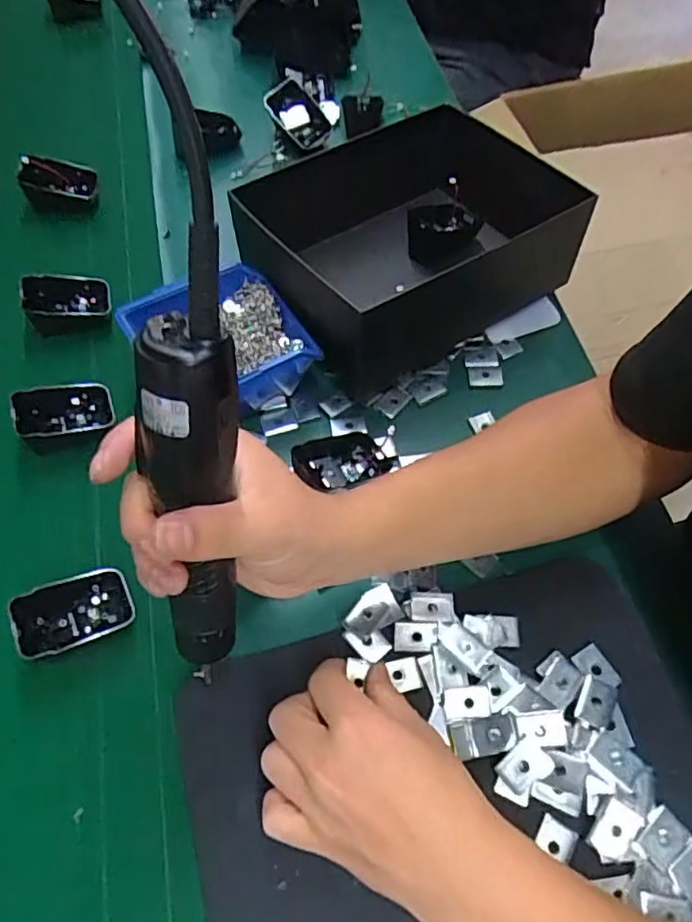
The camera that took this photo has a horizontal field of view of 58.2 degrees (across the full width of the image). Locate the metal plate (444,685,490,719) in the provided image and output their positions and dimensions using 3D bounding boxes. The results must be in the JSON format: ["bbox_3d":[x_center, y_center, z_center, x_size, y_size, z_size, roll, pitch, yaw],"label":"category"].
[{"bbox_3d":[0.073,0.146,0.376,0.027,0.004,0.018,-10,60,9],"label":"metal plate"}]

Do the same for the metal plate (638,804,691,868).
[{"bbox_3d":[0.175,0.207,0.343,0.026,0.004,0.018,-36,65,-20],"label":"metal plate"}]

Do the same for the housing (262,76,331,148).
[{"bbox_3d":[-0.049,-0.367,0.656,0.067,0.014,0.047,47,66,-22],"label":"housing"}]

